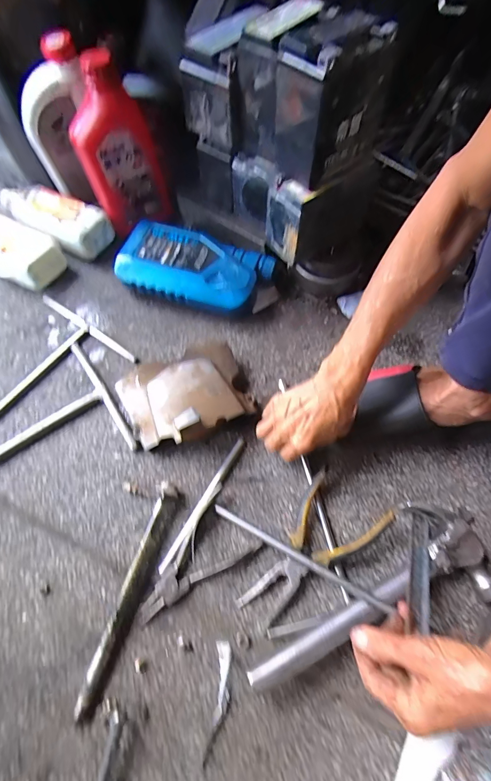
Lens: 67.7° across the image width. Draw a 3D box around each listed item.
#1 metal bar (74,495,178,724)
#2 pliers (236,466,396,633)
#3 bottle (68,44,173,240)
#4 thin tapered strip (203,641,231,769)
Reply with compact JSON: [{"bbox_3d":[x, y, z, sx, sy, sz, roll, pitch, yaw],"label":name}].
[{"bbox_3d":[-0.125,0.222,0.397,0.019,0.020,0.217,16,66,9],"label":"metal bar"},{"bbox_3d":[0.077,0.186,0.412,0.092,0.029,0.180,35,70,16],"label":"pliers"},{"bbox_3d":[-0.186,-0.353,0.547,0.115,0.216,0.052,-19,65,-8],"label":"bottle"},{"bbox_3d":[-0.026,0.309,0.366,0.018,0.008,0.096,4,64,3],"label":"thin tapered strip"}]

